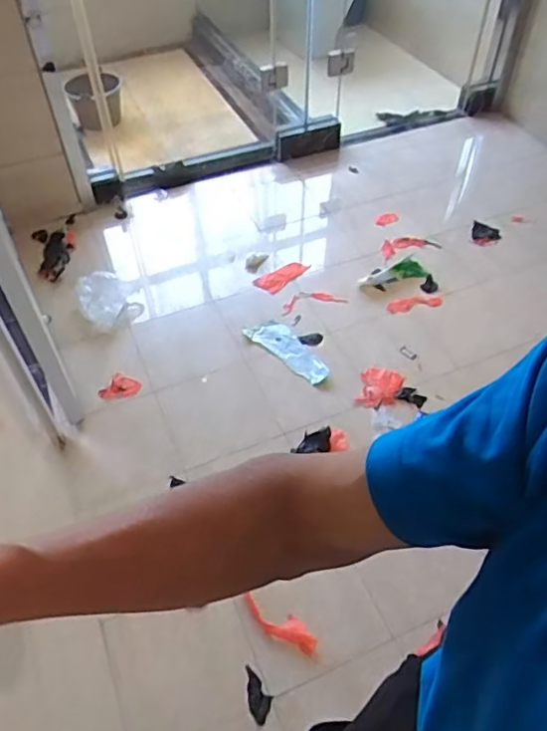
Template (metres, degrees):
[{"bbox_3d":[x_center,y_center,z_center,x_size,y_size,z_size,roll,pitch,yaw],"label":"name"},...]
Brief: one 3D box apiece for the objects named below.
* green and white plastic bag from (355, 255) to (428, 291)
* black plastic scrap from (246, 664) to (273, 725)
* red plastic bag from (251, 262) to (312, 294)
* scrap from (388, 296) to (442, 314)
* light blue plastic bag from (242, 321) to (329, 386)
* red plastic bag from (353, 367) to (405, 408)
[{"bbox_3d":[0.364,-0.275,1.789,0.192,0.040,0.100,-15,52,-11],"label":"green and white plastic bag"},{"bbox_3d":[-0.031,0.673,1.188,0.046,0.012,0.105,-10,51,-7],"label":"black plastic scrap"},{"bbox_3d":[0.027,-0.290,1.867,0.166,0.036,0.102,-30,56,-22],"label":"red plastic bag"},{"bbox_3d":[0.417,-0.183,1.712,0.154,0.008,0.048,-8,69,7],"label":"scrap"},{"bbox_3d":[0.055,-0.049,1.772,0.303,0.026,0.112,35,59,26],"label":"light blue plastic bag"},{"bbox_3d":[0.297,0.062,1.636,0.118,0.033,0.139,18,53,15],"label":"red plastic bag"}]

